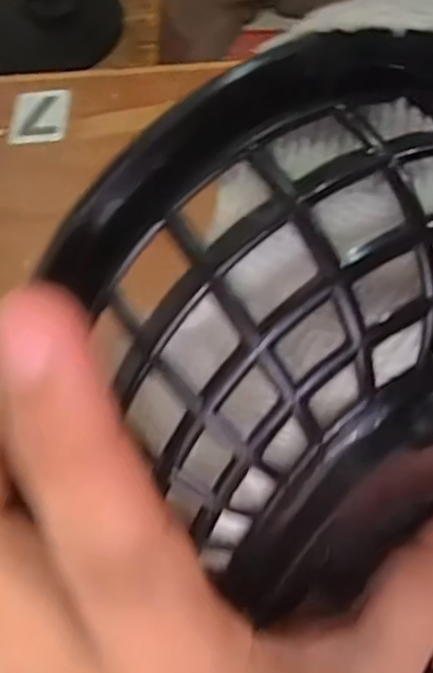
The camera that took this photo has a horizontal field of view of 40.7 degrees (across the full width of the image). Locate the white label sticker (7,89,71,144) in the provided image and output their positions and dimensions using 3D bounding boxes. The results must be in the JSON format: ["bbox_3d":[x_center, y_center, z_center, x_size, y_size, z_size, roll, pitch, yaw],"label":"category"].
[{"bbox_3d":[-0.149,-0.187,0.492,0.051,0.005,0.063,-1,59,4],"label":"white label sticker"}]

